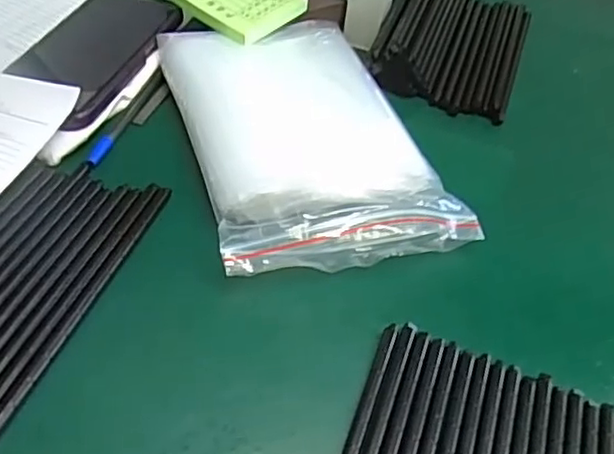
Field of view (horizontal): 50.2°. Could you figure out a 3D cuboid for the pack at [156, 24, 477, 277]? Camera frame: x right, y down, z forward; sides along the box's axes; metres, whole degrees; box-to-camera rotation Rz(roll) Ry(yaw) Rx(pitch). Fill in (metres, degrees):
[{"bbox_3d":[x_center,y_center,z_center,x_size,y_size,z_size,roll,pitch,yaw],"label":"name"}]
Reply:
[{"bbox_3d":[-0.006,-0.062,0.436,0.142,0.033,0.222,-10,47,-15],"label":"pack"}]

